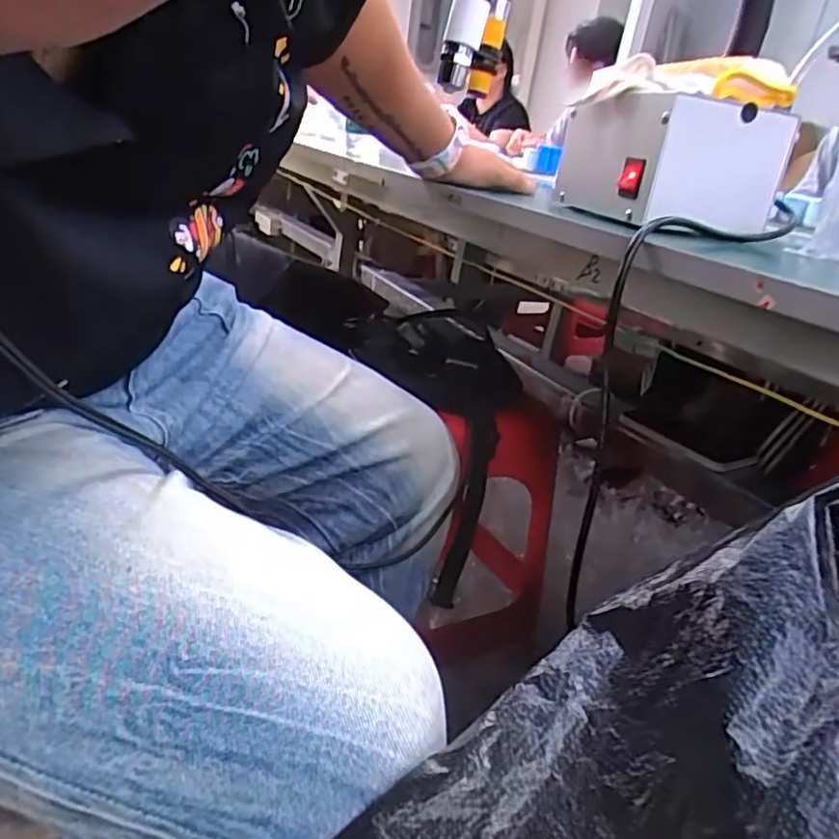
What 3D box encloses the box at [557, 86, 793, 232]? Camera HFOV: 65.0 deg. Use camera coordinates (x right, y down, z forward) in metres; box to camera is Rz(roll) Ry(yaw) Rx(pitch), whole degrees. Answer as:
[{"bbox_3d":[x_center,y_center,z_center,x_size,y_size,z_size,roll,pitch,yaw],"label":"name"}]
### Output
[{"bbox_3d":[0.223,-0.232,0.596,0.147,0.100,0.143,3,23,-17],"label":"box"}]

